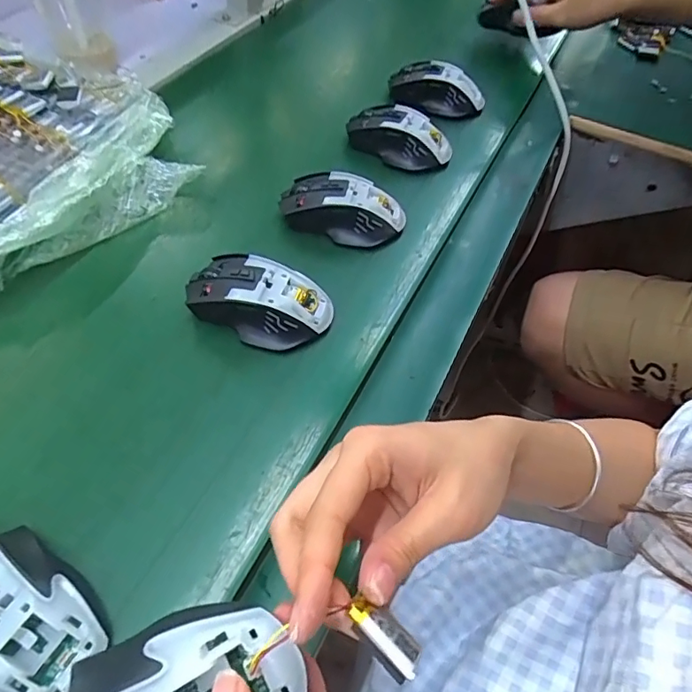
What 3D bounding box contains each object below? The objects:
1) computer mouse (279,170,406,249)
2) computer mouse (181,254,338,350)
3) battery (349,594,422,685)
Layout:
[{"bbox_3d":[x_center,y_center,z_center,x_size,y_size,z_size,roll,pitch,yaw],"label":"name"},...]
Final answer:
[{"bbox_3d":[-0.003,-0.128,0.476,0.106,0.040,0.062,18,60,14],"label":"computer mouse"},{"bbox_3d":[-0.069,-0.037,0.402,0.111,0.039,0.067,13,59,12],"label":"computer mouse"},{"bbox_3d":[0.014,0.105,0.188,0.014,0.012,0.030,-40,63,-20],"label":"battery"}]

